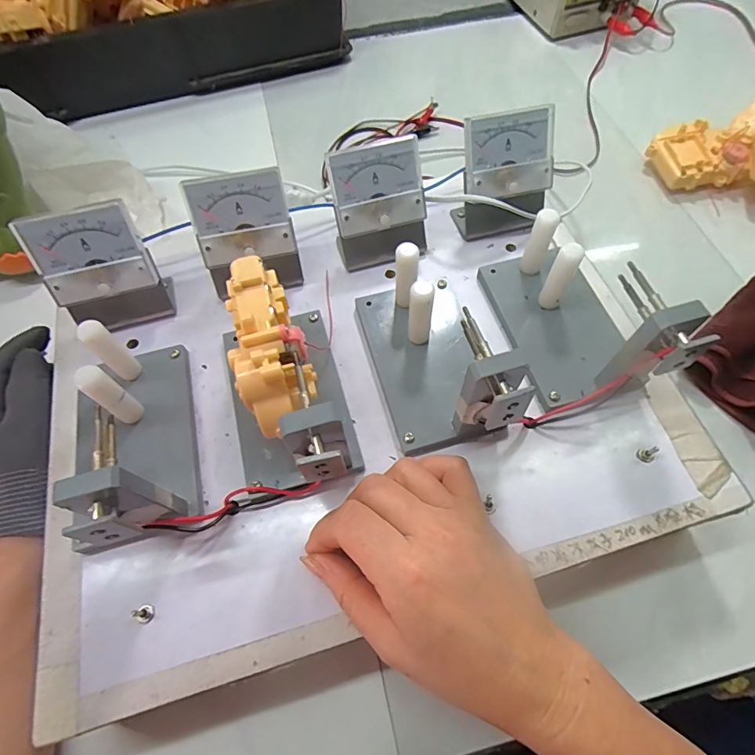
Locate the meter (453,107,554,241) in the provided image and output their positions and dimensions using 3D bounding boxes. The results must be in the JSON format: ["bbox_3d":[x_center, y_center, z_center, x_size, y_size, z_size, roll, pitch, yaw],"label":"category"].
[{"bbox_3d":[0.096,-0.147,0.330,0.065,0.076,0.043,-13,62,-4],"label":"meter"}]

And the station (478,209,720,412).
[{"bbox_3d":[0.124,-0.047,0.276,0.077,0.081,0.131,-14,62,-5],"label":"station"}]

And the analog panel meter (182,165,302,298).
[{"bbox_3d":[-0.088,-0.093,0.307,0.061,0.076,0.039,-12,62,-4],"label":"analog panel meter"}]

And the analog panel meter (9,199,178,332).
[{"bbox_3d":[-0.180,-0.068,0.293,0.062,0.077,0.036,-20,63,-8],"label":"analog panel meter"}]

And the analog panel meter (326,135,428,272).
[{"bbox_3d":[0.001,-0.124,0.321,0.064,0.071,0.040,-17,62,-7],"label":"analog panel meter"}]

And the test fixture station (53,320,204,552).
[{"bbox_3d":[-0.146,0.028,0.243,0.066,0.081,0.134,-14,62,-5],"label":"test fixture station"}]

